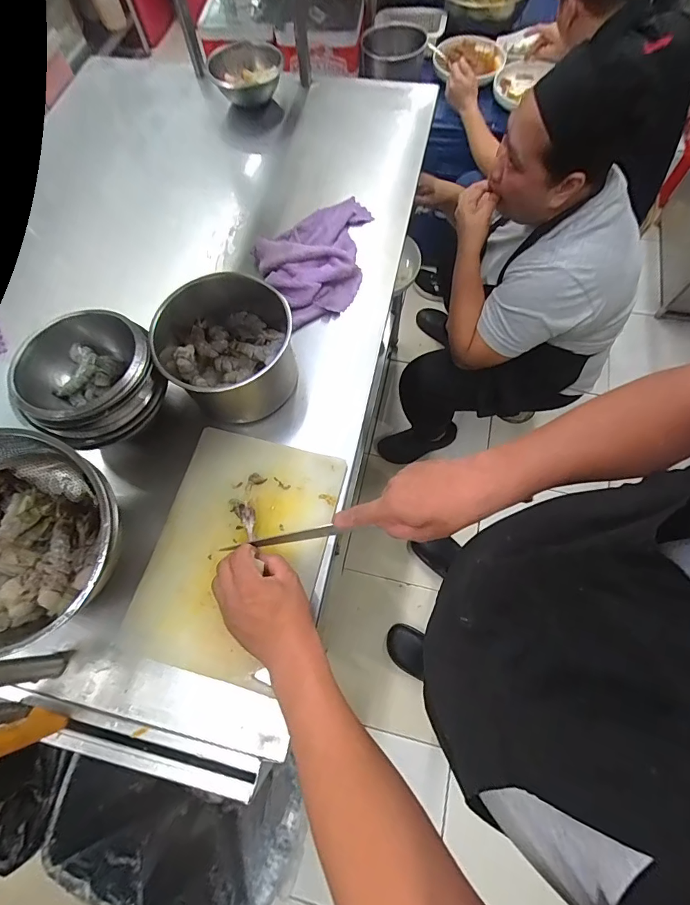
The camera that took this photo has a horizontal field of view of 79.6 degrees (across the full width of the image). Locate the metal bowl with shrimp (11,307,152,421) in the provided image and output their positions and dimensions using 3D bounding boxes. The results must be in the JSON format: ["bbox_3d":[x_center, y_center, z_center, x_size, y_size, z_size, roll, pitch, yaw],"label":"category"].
[{"bbox_3d":[-0.303,-0.095,0.497,0.131,0.060,0.154,33,73,15],"label":"metal bowl with shrimp"}]

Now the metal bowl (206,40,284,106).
[{"bbox_3d":[-0.190,-0.737,0.812,0.141,0.058,0.141,-1,67,2],"label":"metal bowl"}]

